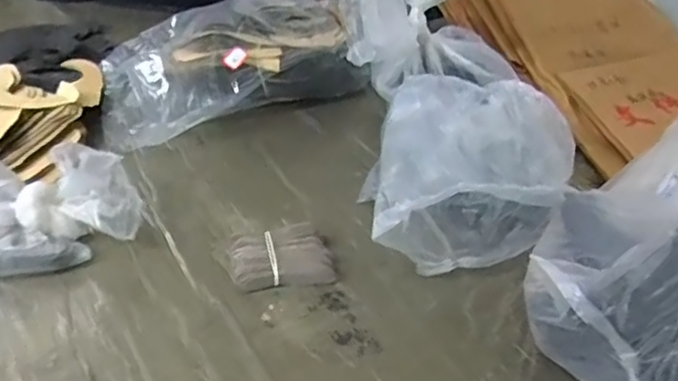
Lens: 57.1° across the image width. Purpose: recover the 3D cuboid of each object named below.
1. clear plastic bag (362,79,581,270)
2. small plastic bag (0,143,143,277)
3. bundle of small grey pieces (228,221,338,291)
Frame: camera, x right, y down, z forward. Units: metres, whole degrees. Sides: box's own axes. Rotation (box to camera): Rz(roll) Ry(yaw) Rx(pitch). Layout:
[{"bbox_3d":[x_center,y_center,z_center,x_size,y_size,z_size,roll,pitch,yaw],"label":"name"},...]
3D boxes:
[{"bbox_3d":[0.135,-0.004,0.623,0.195,0.130,0.185,8,40,1],"label":"clear plastic bag"},{"bbox_3d":[-0.278,0.017,0.568,0.185,0.085,0.084,-8,42,-17],"label":"small plastic bag"},{"bbox_3d":[-0.054,0.064,0.588,0.091,0.025,0.060,-7,41,-16],"label":"bundle of small grey pieces"}]

